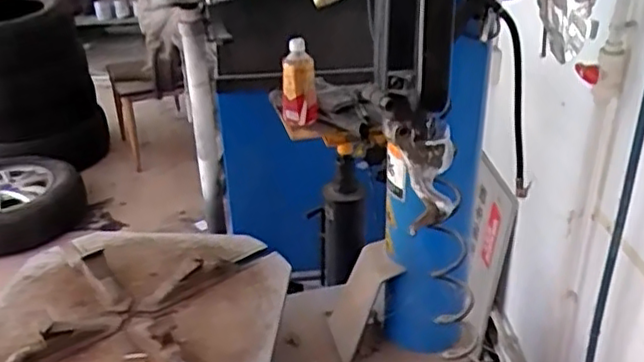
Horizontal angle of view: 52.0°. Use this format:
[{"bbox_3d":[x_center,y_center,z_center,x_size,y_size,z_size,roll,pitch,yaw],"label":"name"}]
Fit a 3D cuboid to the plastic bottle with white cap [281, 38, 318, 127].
[{"bbox_3d":[-0.050,-0.203,1.401,0.076,0.180,0.055,-3,30,-2],"label":"plastic bottle with white cap"}]

